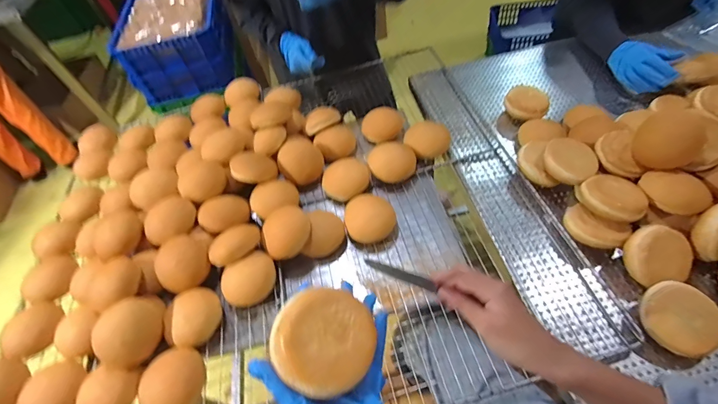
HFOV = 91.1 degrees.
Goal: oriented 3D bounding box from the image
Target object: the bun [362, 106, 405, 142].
[{"bbox_3d":[0.059,-0.189,0.874,0.099,0.050,0.099,-4,51,3],"label":"bun"}]

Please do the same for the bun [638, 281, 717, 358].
[{"bbox_3d":[0.470,0.169,0.520,0.090,0.031,0.097,-4,71,12],"label":"bun"}]

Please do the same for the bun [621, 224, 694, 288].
[{"bbox_3d":[0.478,0.081,0.563,0.087,0.028,0.090,0,87,5],"label":"bun"}]

